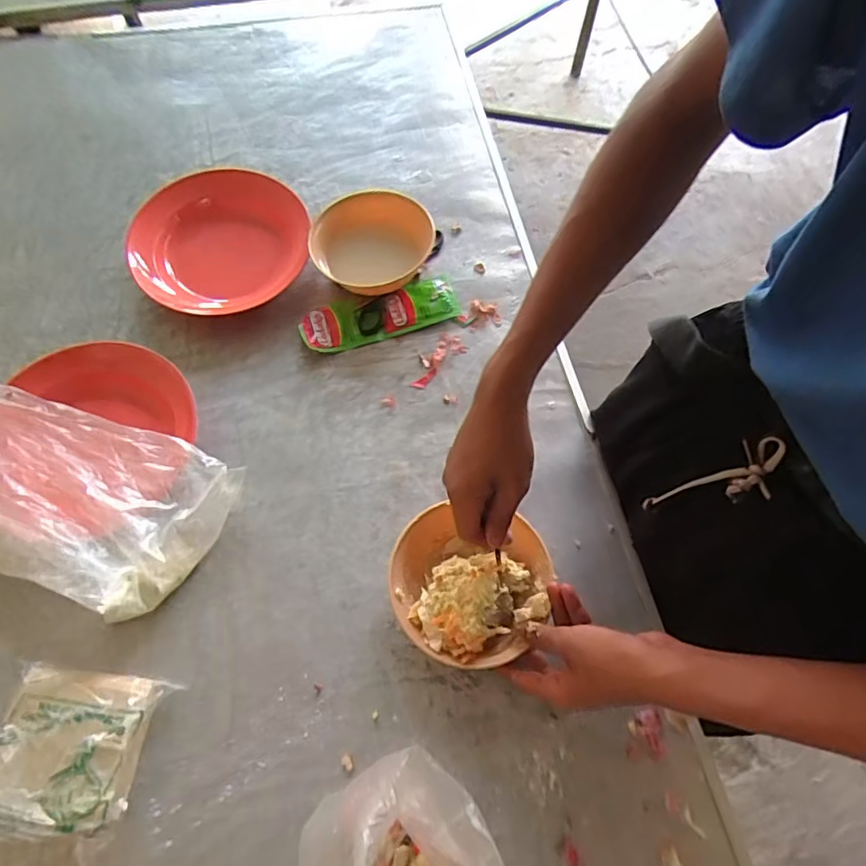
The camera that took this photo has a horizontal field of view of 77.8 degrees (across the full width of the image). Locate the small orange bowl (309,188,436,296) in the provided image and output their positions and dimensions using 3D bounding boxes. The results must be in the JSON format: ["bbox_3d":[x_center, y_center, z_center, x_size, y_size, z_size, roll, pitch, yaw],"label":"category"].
[{"bbox_3d":[-0.070,-0.226,0.642,0.132,0.046,0.139,1,65,-1],"label":"small orange bowl"}]

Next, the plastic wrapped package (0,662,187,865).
[{"bbox_3d":[-0.298,0.259,0.426,0.125,0.059,0.137,15,69,5],"label":"plastic wrapped package"}]

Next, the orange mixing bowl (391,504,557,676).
[{"bbox_3d":[0.033,0.140,0.490,0.138,0.065,0.133,1,65,-1],"label":"orange mixing bowl"}]

